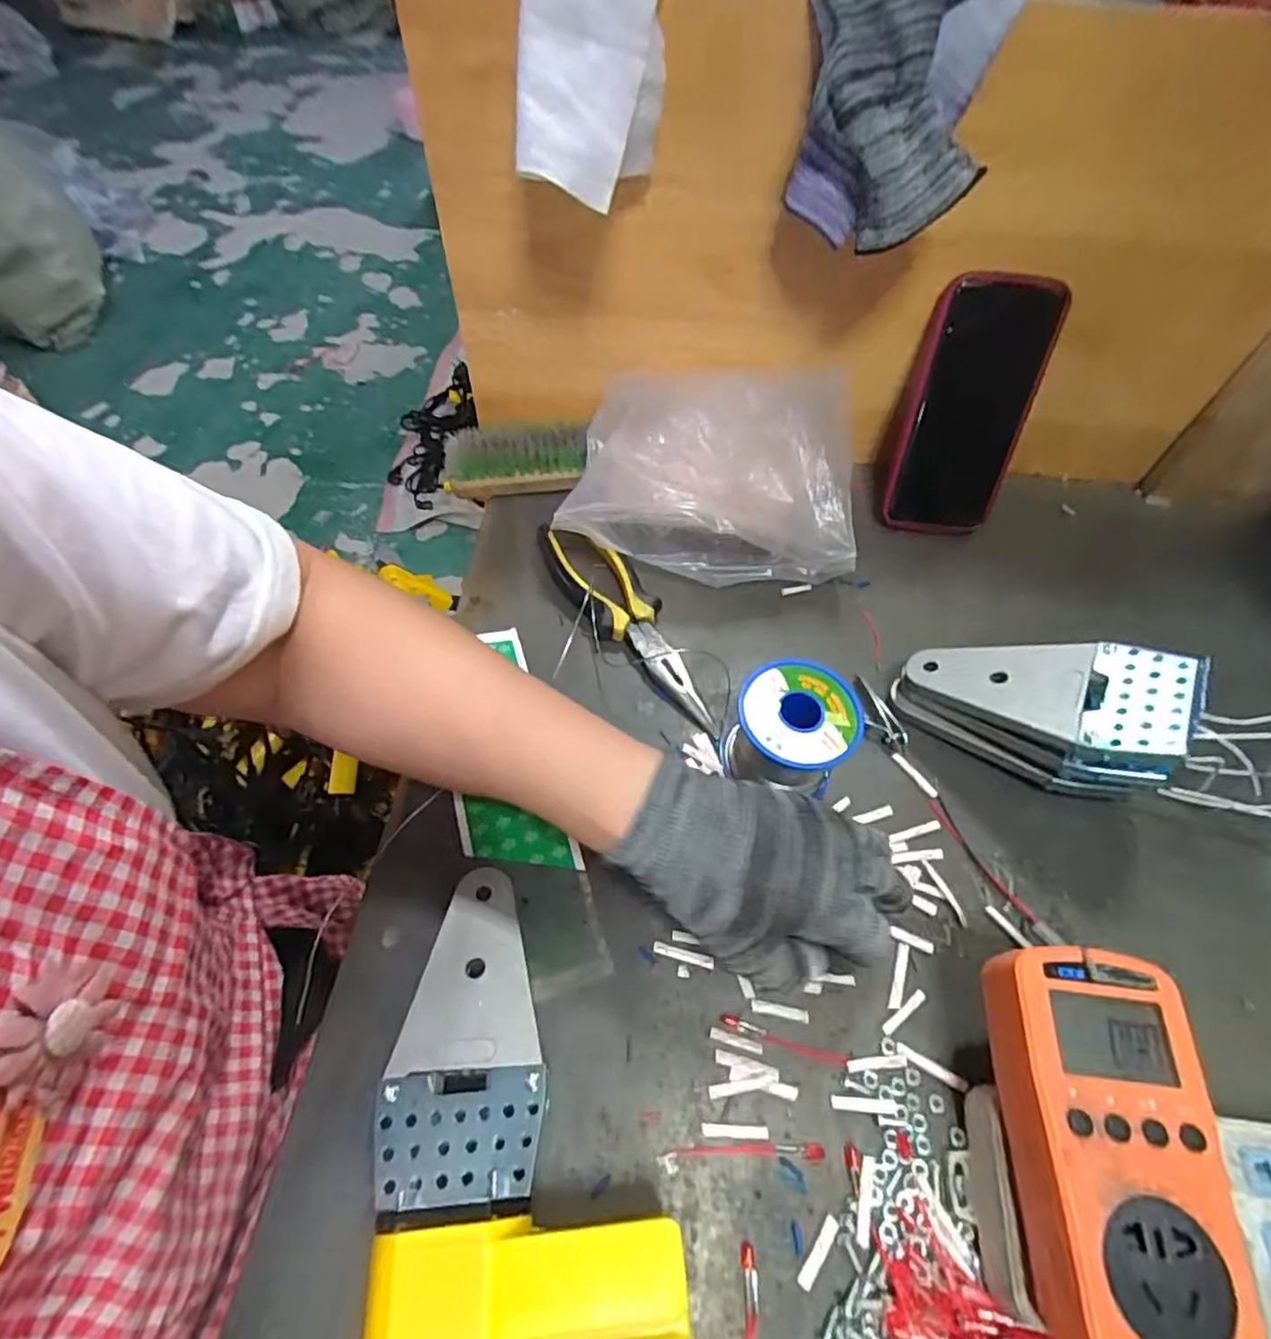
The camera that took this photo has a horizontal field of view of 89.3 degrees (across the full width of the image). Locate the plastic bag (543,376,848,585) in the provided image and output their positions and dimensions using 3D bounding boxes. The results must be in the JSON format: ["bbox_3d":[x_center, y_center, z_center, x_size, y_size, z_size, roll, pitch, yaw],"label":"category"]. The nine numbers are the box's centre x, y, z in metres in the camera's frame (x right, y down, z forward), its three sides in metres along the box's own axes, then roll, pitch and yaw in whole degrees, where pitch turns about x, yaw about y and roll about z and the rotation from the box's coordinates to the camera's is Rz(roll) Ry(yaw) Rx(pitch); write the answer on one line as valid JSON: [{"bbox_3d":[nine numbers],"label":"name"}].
[{"bbox_3d":[0.054,-0.142,0.465,0.199,0.080,0.145,4,57,1],"label":"plastic bag"}]

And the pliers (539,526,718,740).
[{"bbox_3d":[-0.005,-0.034,0.427,0.047,0.031,0.181,-25,61,-16],"label":"pliers"}]

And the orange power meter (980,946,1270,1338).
[{"bbox_3d":[0.180,0.177,0.241,0.070,0.029,0.127,2,57,0],"label":"orange power meter"}]

